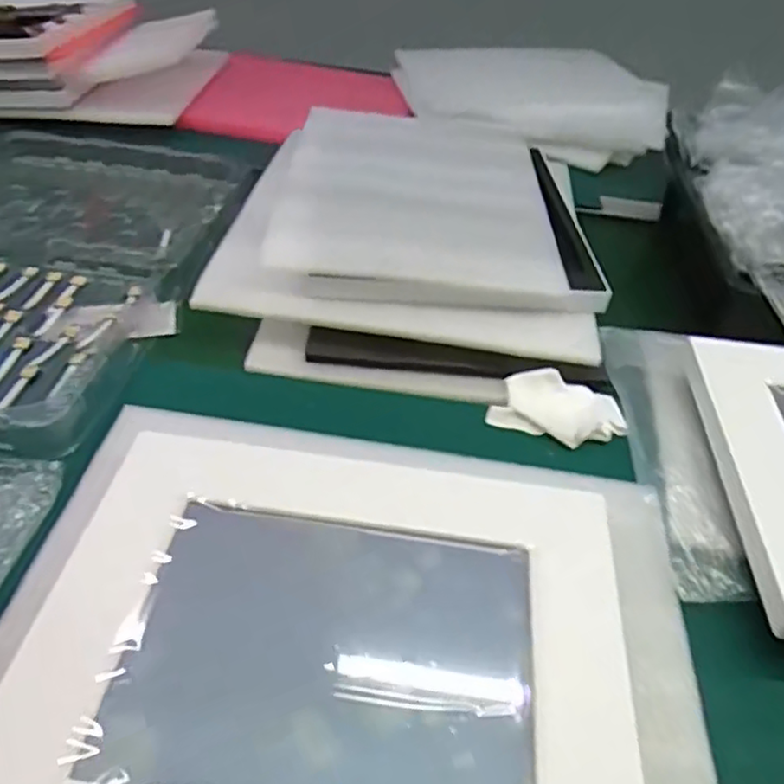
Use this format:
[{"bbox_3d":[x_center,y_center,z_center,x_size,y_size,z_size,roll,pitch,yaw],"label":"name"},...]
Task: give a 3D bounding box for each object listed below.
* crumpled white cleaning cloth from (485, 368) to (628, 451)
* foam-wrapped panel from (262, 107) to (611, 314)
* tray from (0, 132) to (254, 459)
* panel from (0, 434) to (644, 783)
[{"bbox_3d":[0.129,0.013,0.516,0.096,0.017,0.061,17,43,12],"label":"crumpled white cleaning cloth"},{"bbox_3d":[0.036,-0.194,0.655,0.283,0.035,0.332,4,42,-3],"label":"foam-wrapped panel"},{"bbox_3d":[-0.338,-0.134,0.624,0.306,0.028,0.481,8,42,2],"label":"tray"},{"bbox_3d":[-0.032,0.134,0.344,0.295,0.025,0.246,8,42,2],"label":"panel"}]

